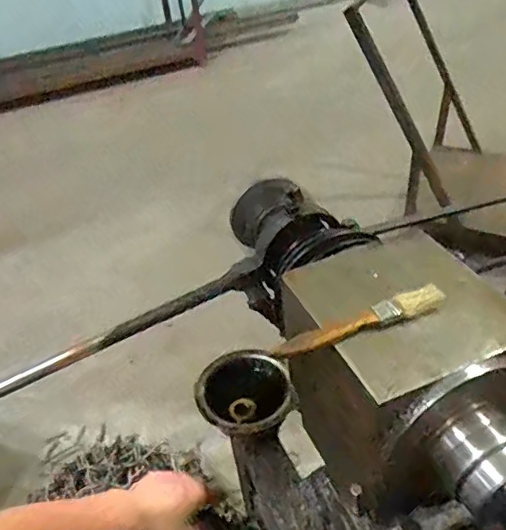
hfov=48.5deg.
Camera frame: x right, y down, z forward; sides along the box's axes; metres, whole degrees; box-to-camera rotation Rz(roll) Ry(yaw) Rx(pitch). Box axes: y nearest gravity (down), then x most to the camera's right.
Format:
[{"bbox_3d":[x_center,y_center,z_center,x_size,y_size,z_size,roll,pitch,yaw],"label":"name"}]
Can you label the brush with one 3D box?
[{"bbox_3d":[0.088,0.045,0.458,0.148,0.019,0.023,-15,38,-11],"label":"brush"}]

